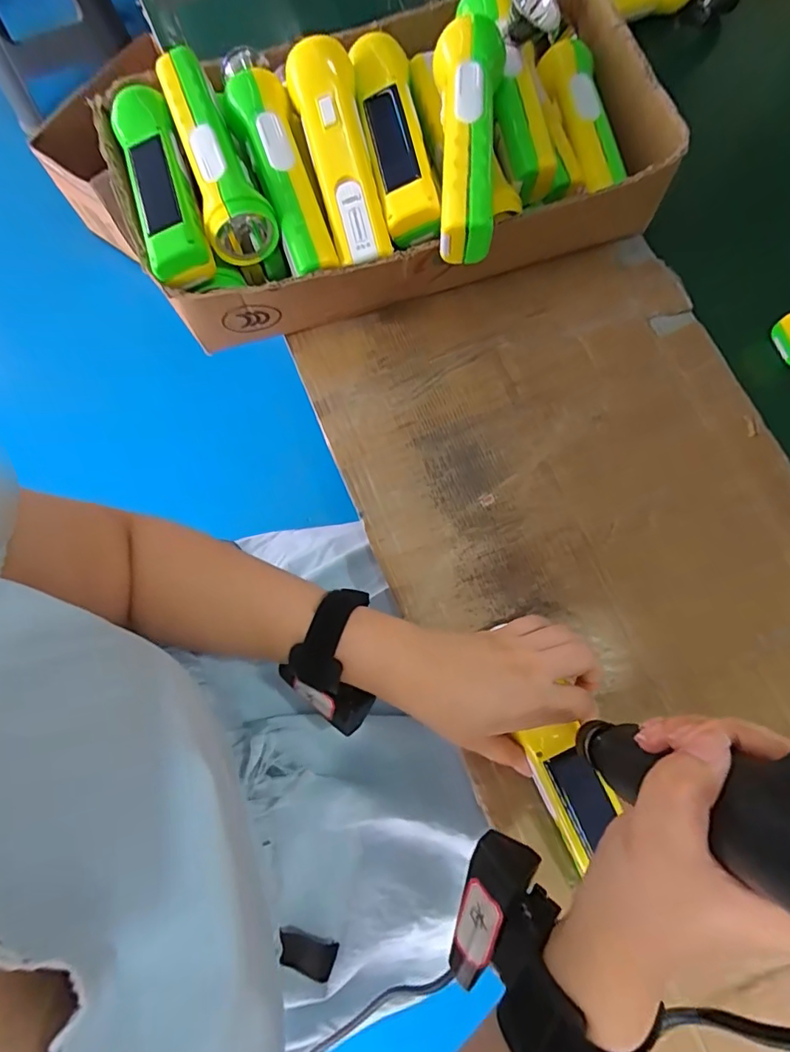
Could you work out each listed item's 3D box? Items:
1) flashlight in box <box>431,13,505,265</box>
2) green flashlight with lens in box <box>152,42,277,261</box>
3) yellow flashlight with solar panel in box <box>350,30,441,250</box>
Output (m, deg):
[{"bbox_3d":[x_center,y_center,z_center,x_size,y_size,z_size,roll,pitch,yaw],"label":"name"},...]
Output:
[{"bbox_3d":[0.051,-0.280,0.363,0.051,0.051,0.167,4,76,3],"label":"flashlight in box"},{"bbox_3d":[-0.142,-0.283,0.386,0.052,0.052,0.156,-25,77,-4],"label":"green flashlight with lens in box"},{"bbox_3d":[-0.001,-0.300,0.388,0.043,0.034,0.164,-9,76,0],"label":"yellow flashlight with solar panel in box"}]

